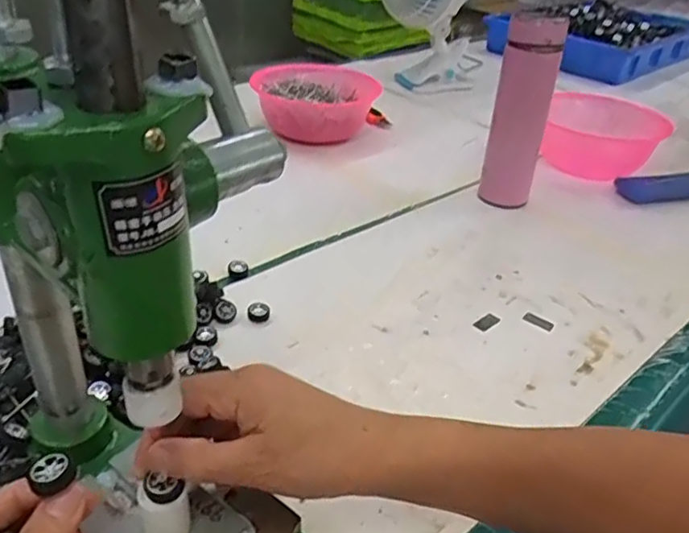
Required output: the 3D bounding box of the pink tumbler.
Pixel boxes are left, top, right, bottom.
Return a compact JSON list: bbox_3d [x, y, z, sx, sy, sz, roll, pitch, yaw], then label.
[{"bbox_3d":[0.210,-0.181,0.746,0.063,0.232,0.059,4,34,-3],"label":"pink tumbler"}]

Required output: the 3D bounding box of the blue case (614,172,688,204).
[{"bbox_3d":[0.456,-0.113,0.879,0.165,0.032,0.043,-4,34,-15],"label":"blue case"}]

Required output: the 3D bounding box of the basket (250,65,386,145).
[{"bbox_3d":[-0.051,-0.250,0.948,0.170,0.072,0.150,18,36,18],"label":"basket"}]

